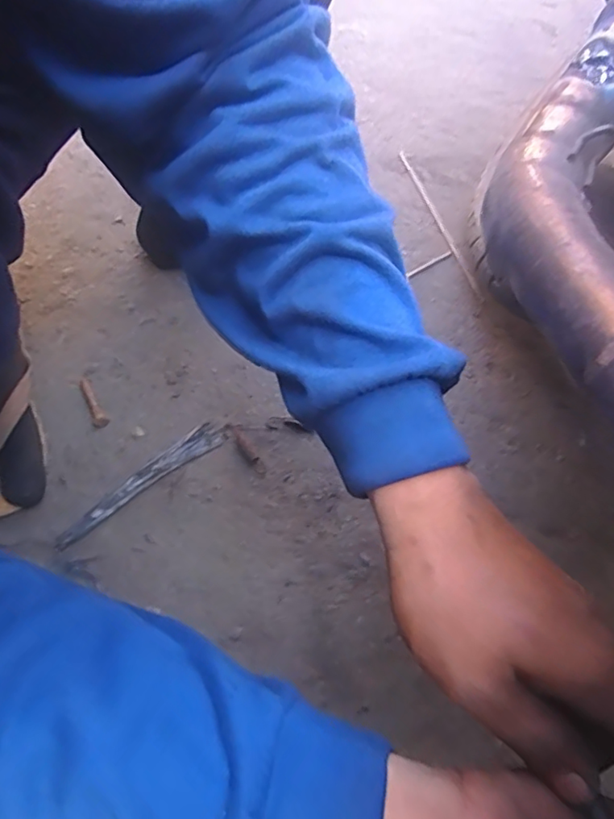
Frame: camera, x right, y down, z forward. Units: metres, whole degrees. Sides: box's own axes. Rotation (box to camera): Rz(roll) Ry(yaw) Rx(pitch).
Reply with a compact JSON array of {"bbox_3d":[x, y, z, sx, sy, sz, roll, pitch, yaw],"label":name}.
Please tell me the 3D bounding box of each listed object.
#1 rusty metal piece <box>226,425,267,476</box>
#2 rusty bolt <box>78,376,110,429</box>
[{"bbox_3d":[-0.054,0.034,0.482,0.011,0.007,0.059,-32,64,-16],"label":"rusty metal piece"},{"bbox_3d":[-0.199,-0.006,0.502,0.013,0.010,0.057,-28,63,-14],"label":"rusty bolt"}]

